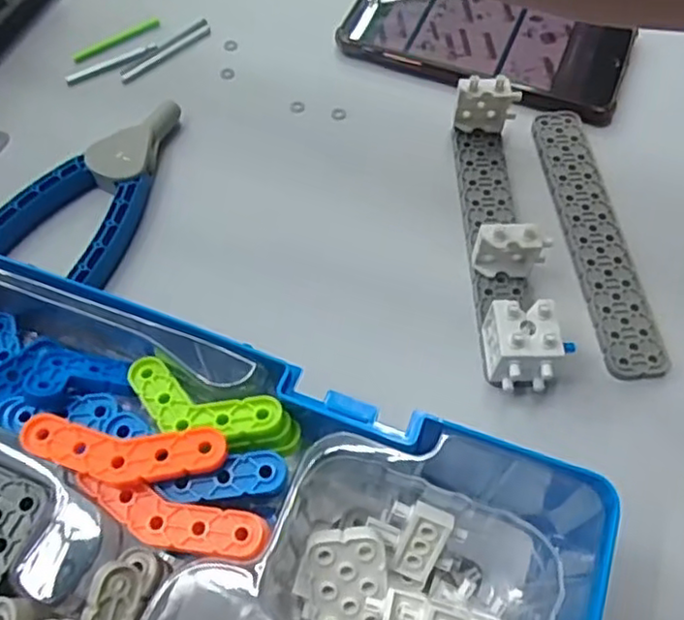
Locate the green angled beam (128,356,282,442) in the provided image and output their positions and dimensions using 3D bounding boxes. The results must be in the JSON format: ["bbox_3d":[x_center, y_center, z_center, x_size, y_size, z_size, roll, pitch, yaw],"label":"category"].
[{"bbox_3d":[-0.047,0.031,0.210,0.054,0.006,0.021,19,63,11],"label":"green angled beam"}]

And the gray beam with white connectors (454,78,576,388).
[{"bbox_3d":[0.074,-0.038,0.295,0.030,0.033,0.155,-2,61,0],"label":"gray beam with white connectors"}]

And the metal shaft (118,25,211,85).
[{"bbox_3d":[-0.101,-0.149,0.377,0.007,0.004,0.062,40,67,20],"label":"metal shaft"}]

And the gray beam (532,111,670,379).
[{"bbox_3d":[0.120,-0.038,0.311,0.026,0.007,0.148,-5,61,-2],"label":"gray beam"}]

